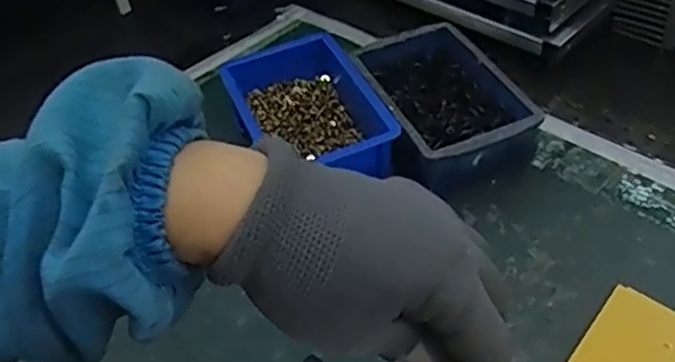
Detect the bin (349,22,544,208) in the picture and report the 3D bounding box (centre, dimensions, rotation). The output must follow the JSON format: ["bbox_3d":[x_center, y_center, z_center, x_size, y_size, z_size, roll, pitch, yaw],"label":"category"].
[{"bbox_3d":[0.078,-0.055,0.516,0.105,0.052,0.148,-16,46,-9],"label":"bin"}]

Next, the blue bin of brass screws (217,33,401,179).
[{"bbox_3d":[-0.023,-0.049,0.524,0.105,0.052,0.147,-17,46,-11],"label":"blue bin of brass screws"}]

